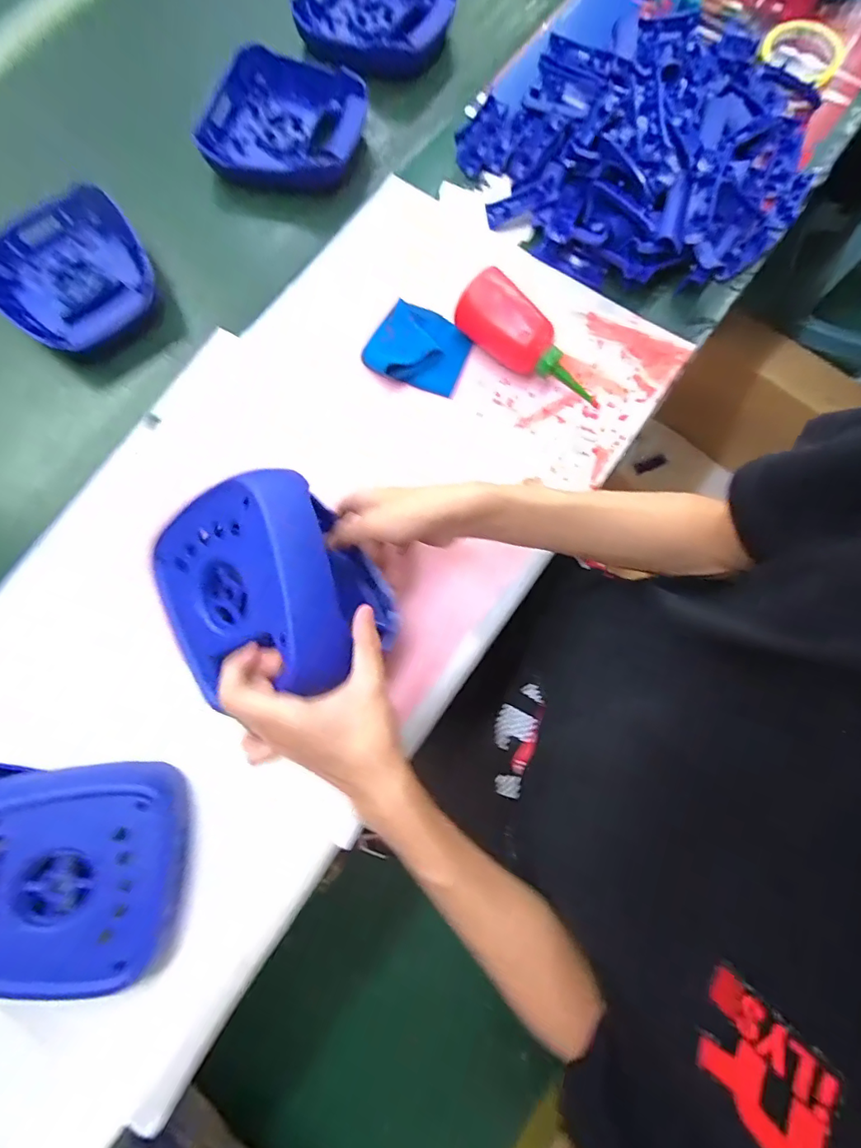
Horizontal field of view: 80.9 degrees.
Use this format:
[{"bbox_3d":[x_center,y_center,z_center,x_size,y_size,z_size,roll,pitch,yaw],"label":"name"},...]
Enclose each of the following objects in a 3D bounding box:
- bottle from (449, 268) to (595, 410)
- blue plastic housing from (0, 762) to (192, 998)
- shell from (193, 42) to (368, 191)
[{"bbox_3d":[0.100,-0.230,0.508,0.161,0.058,0.049,40,80,8],"label":"bottle"},{"bbox_3d":[-0.287,0.232,0.391,0.169,0.062,0.156,0,78,0],"label":"blue plastic housing"},{"bbox_3d":[-0.166,-0.532,0.588,0.189,0.045,0.155,10,78,2],"label":"shell"}]

